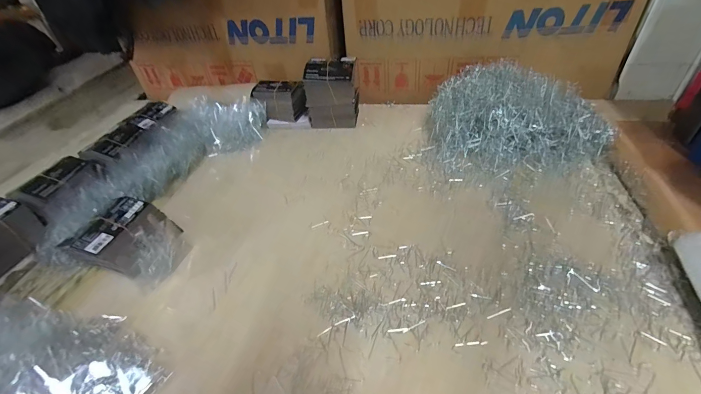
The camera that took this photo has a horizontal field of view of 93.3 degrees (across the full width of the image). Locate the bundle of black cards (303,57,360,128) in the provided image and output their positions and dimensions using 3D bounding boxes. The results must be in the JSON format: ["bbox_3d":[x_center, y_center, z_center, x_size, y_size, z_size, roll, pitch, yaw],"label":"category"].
[{"bbox_3d":[-0.038,-0.213,0.702,0.107,0.141,0.072,-2,41,4],"label":"bundle of black cards"}]

